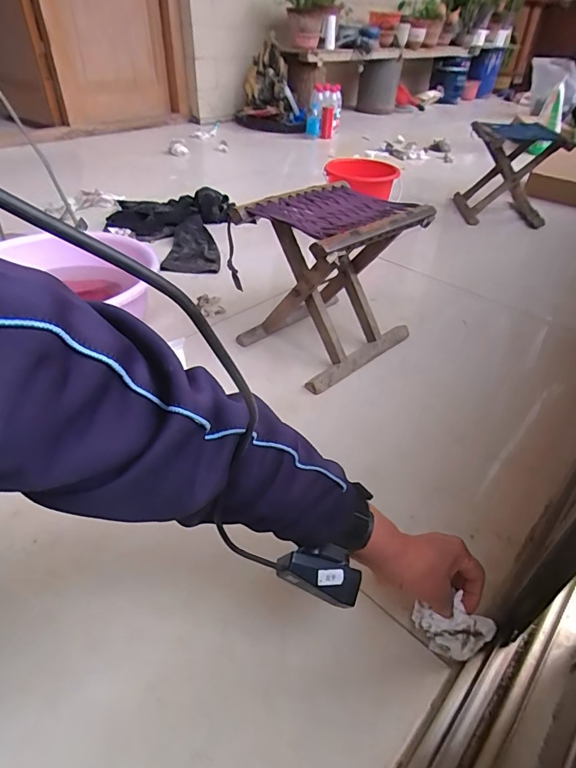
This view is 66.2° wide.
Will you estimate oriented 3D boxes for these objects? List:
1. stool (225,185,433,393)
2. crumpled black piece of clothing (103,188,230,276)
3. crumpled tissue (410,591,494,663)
[{"bbox_3d":[0.071,-0.185,0.808,0.272,0.270,0.224,-28,49,-33],"label":"stool"},{"bbox_3d":[-0.348,-0.447,1.252,0.367,0.064,0.453,1,39,-3],"label":"crumpled black piece of clothing"},{"bbox_3d":[0.170,0.252,0.447,0.080,0.046,0.045,8,40,6],"label":"crumpled tissue"}]

